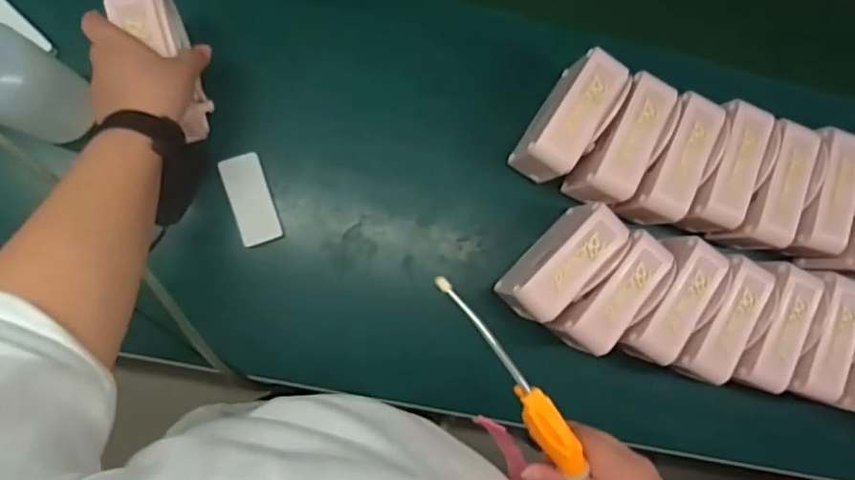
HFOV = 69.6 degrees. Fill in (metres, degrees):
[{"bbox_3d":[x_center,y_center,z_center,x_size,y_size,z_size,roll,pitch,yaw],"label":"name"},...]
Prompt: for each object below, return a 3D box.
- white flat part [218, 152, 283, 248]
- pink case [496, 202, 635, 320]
[{"bbox_3d":[-0.181,-0.041,0.636,0.043,0.013,0.090,-19,93,-19],"label":"white flat part"},{"bbox_3d":[0.133,0.026,0.630,0.057,0.104,0.128,45,84,-3],"label":"pink case"}]

